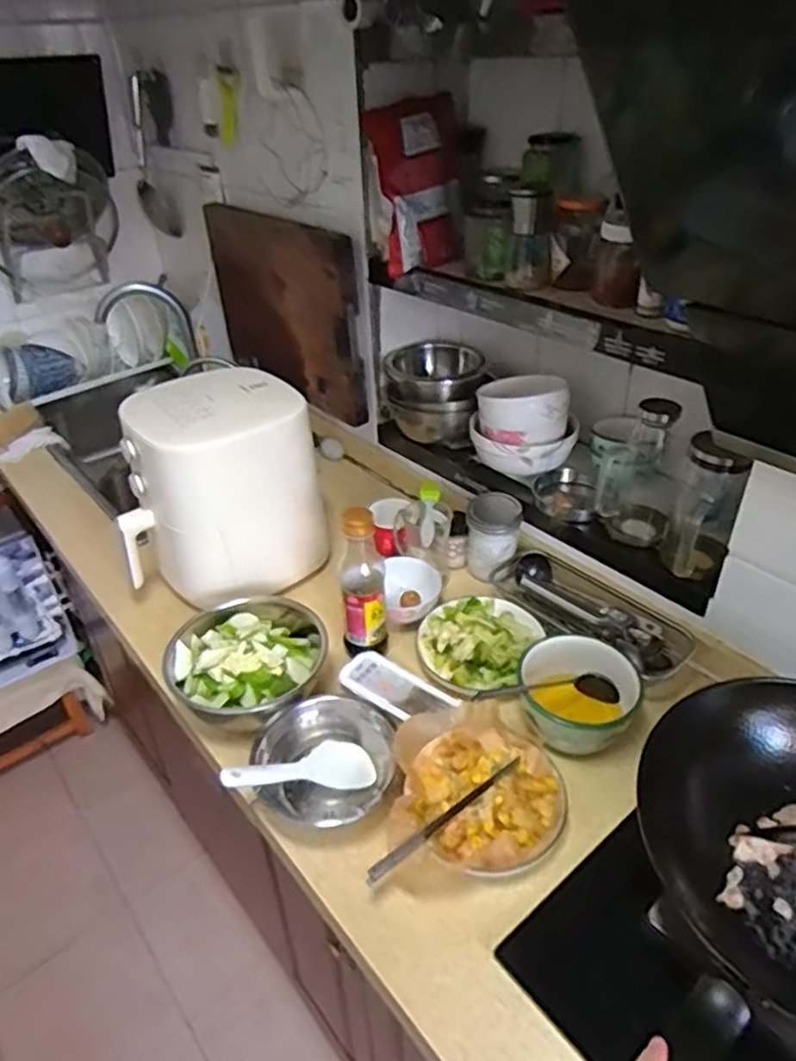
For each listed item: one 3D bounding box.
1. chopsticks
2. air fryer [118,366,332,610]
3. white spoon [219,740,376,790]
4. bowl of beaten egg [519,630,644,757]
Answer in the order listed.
[{"bbox_3d":[0.056,0.308,0.752,0.219,0.014,0.017,-28,43,-31],"label":"chopsticks"},{"bbox_3d":[-0.266,-0.062,1.052,0.278,0.275,0.217,-3,36,-2],"label":"air fryer"},{"bbox_3d":[-0.113,0.273,0.789,0.176,0.016,0.062,4,30,-31],"label":"white spoon"},{"bbox_3d":[0.218,0.205,0.849,0.134,0.093,0.121,28,45,34],"label":"bowl of beaten egg"}]

